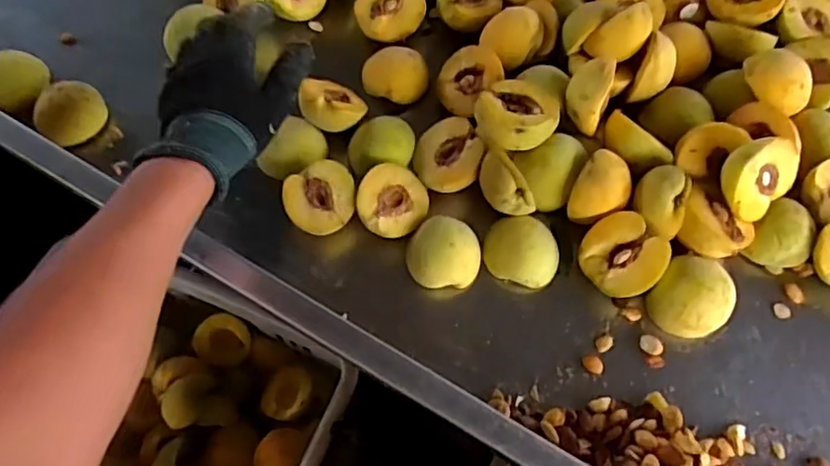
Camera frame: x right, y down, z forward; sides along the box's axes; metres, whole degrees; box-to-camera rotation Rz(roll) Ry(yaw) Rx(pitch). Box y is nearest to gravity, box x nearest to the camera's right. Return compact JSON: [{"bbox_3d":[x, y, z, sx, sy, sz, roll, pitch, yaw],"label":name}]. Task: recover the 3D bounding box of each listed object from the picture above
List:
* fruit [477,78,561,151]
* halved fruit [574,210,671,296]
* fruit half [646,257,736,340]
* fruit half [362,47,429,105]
[{"bbox_3d":[0.079,-0.092,0.484,0.060,0.040,0.063,0,65,0],"label":"fruit"},{"bbox_3d":[0.159,0.018,0.463,0.056,0.030,0.060,-45,63,11],"label":"halved fruit"},{"bbox_3d":[0.206,0.050,0.453,0.053,0.030,0.056,-1,67,2],"label":"fruit half"},{"bbox_3d":[-0.018,-0.144,0.547,0.057,0.023,0.055,0,65,0],"label":"fruit half"}]

